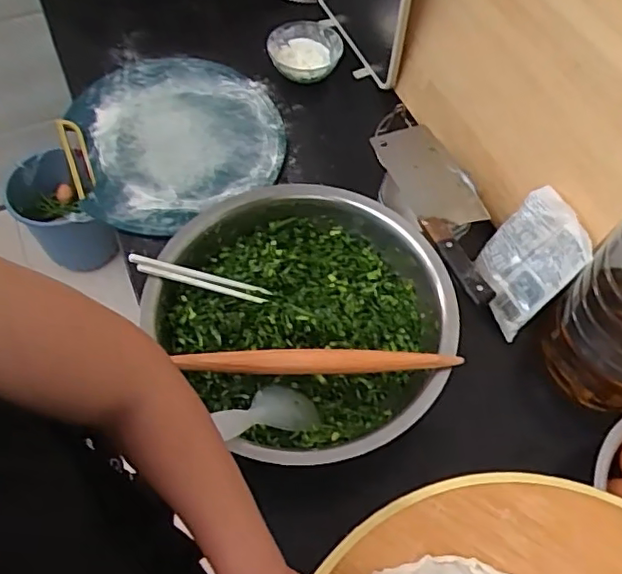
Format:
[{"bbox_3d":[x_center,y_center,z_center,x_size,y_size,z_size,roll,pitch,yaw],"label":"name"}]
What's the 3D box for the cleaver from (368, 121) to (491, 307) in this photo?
[{"bbox_3d":[0.171,-0.104,0.761,0.091,0.028,0.276,-18,61,-13],"label":"cleaver"}]

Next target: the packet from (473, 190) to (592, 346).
[{"bbox_3d":[0.261,-0.032,0.741,0.021,0.157,0.114,2,48,-40],"label":"packet"}]

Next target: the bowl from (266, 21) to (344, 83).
[{"bbox_3d":[-0.010,-0.387,0.995,0.119,0.047,0.115,1,59,-2],"label":"bowl"}]

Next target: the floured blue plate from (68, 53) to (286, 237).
[{"bbox_3d":[-0.196,-0.228,0.913,0.293,0.028,0.325,-14,60,-10],"label":"floured blue plate"}]

